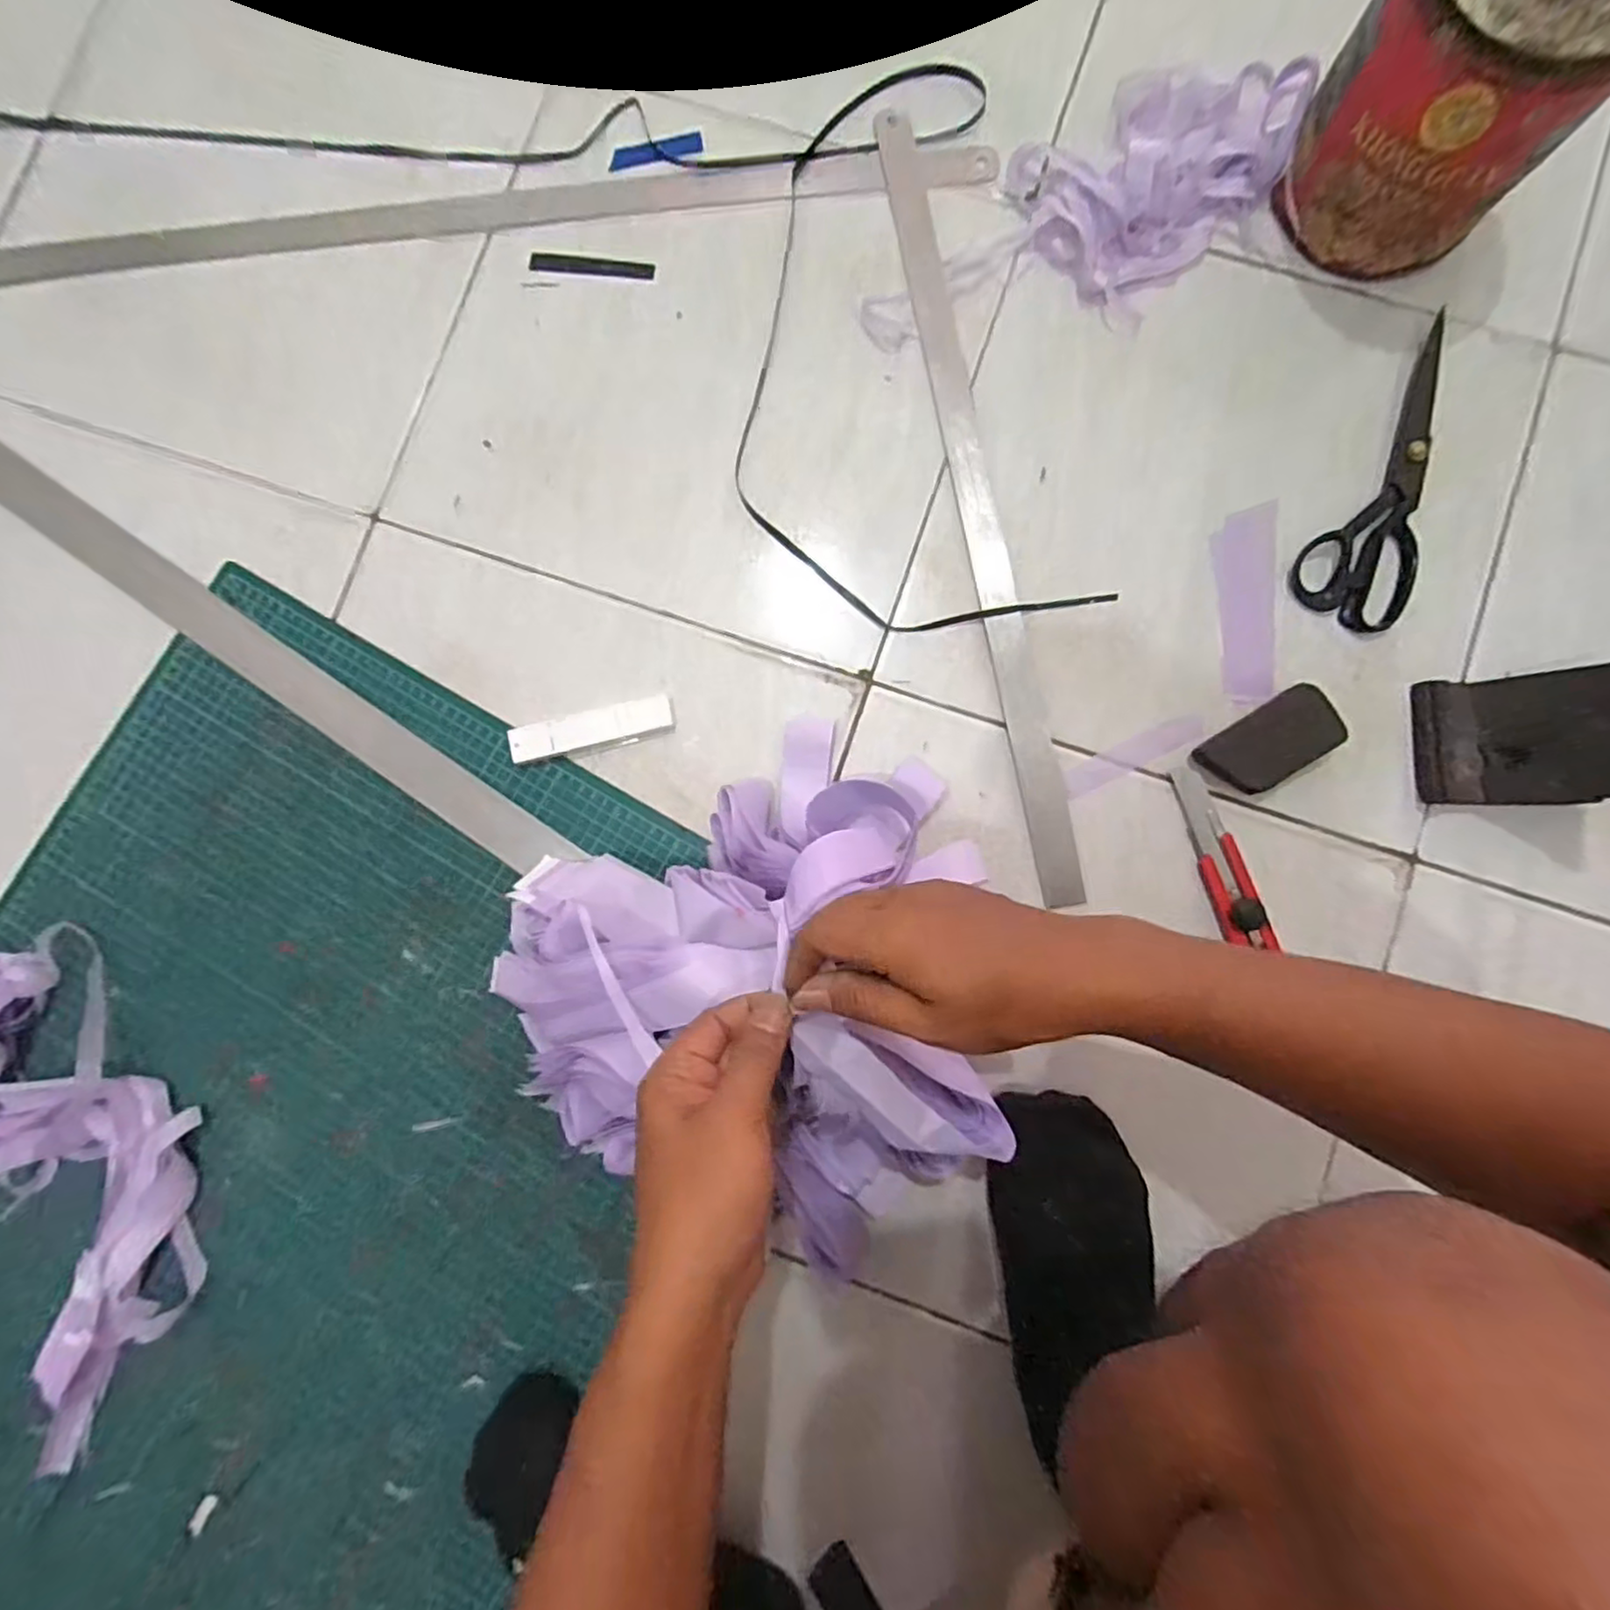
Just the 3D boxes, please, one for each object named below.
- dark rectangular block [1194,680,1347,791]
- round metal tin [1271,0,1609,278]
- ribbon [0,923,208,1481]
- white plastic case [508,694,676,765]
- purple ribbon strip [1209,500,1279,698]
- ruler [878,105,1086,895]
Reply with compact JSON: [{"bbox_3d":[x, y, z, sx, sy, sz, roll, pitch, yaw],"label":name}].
[{"bbox_3d":[0.323,-0.042,0.475,0.087,0.022,0.049,-35,85,-1],"label":"dark rectangular block"},{"bbox_3d":[0.410,-0.456,0.434,0.142,0.166,0.122,30,87,4],"label":"round metal tin"},{"bbox_3d":[-0.546,0.239,0.479,0.214,0.053,0.358,-41,85,-1],"label":"ribbon"},{"bbox_3d":[-0.155,-0.057,0.502,0.118,0.013,0.027,-15,85,1],"label":"white plastic case"},{"bbox_3d":[0.320,-0.148,0.496,0.046,0.006,0.140,1,86,2],"label":"purple ribbon strip"},{"bbox_3d":[0.127,-0.230,0.509,0.029,0.004,0.609,-11,85,1],"label":"ruler"}]

